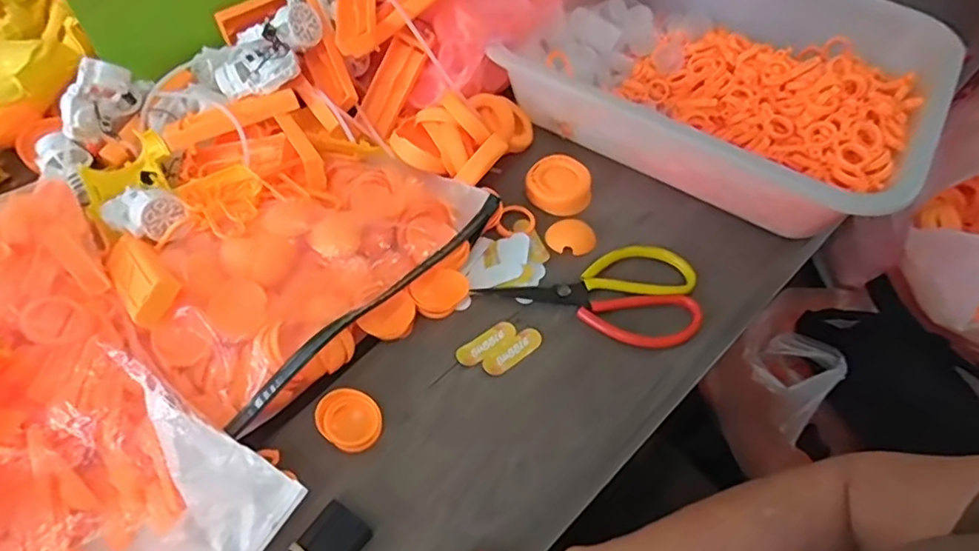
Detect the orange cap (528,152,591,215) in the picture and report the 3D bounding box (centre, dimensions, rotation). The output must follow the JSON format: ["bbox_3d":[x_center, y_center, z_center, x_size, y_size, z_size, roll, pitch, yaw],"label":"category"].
[{"bbox_3d":[0.065,-0.083,0.522,0.057,0.014,0.057,1,56,-1],"label":"orange cap"}]

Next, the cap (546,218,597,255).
[{"bbox_3d":[0.071,-0.034,0.497,0.041,0.012,0.032,18,57,10],"label":"cap"}]

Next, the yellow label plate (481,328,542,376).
[{"bbox_3d":[0.018,0.056,0.434,0.051,0.004,0.019,-35,63,-23],"label":"yellow label plate"}]

